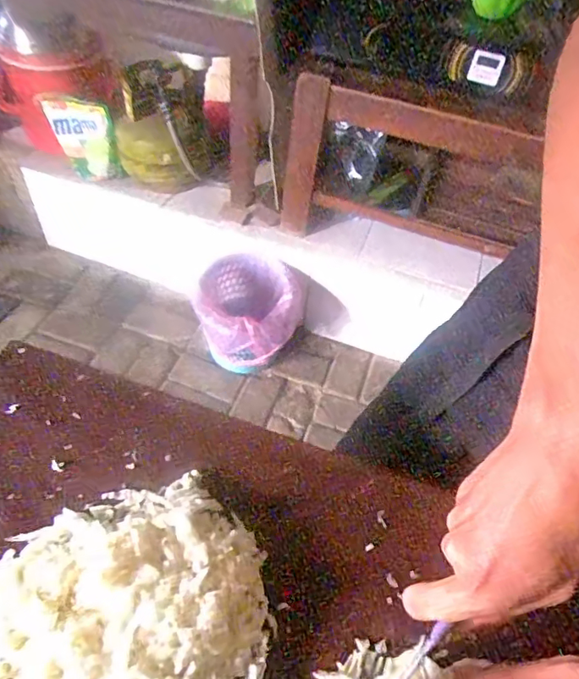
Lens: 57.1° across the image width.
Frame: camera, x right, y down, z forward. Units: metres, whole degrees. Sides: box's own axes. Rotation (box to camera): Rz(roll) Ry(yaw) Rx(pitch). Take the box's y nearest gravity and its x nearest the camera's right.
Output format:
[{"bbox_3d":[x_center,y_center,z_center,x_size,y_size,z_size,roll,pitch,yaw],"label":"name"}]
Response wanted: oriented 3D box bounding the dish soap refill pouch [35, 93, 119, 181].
[{"bbox_3d":[-0.563,-0.539,1.430,0.180,0.216,0.029,9,45,0],"label":"dish soap refill pouch"}]

